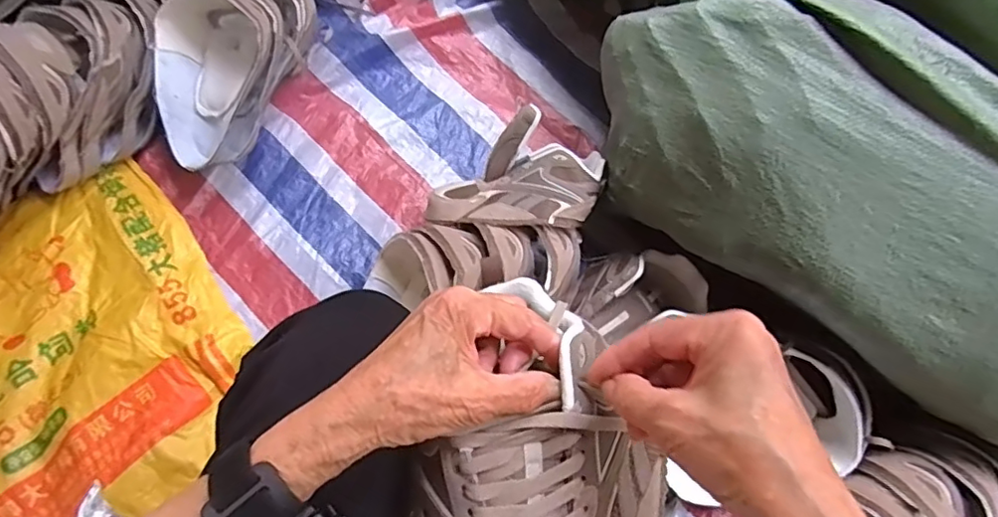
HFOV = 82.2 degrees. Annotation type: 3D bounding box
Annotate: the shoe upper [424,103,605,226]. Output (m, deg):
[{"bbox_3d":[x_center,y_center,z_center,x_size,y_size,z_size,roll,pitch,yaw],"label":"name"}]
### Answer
[{"bbox_3d":[0.026,-0.110,0.749,0.225,0.103,0.136,3,71,0],"label":"shoe upper"}]

